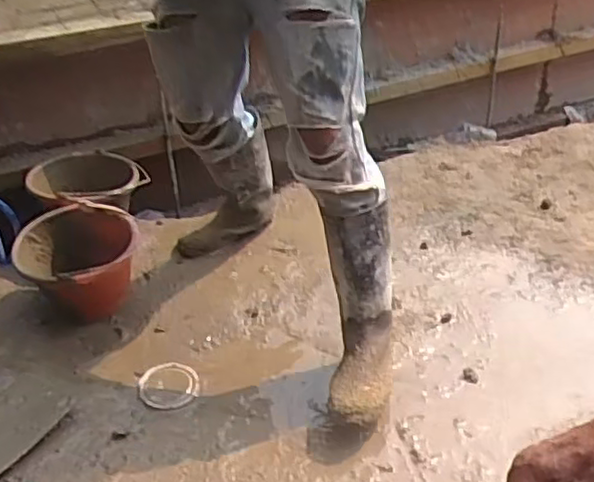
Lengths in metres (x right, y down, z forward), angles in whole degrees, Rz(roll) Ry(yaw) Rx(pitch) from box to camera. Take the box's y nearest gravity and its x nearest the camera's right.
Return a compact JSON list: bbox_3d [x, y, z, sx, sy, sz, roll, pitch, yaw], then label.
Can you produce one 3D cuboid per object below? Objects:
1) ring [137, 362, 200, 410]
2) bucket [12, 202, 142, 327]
[{"bbox_3d":[-0.239,0.271,1.270,0.114,0.012,0.109,1,35,-1],"label":"ring"},{"bbox_3d":[-0.450,0.061,1.435,0.238,0.162,0.250,-1,35,1],"label":"bucket"}]

